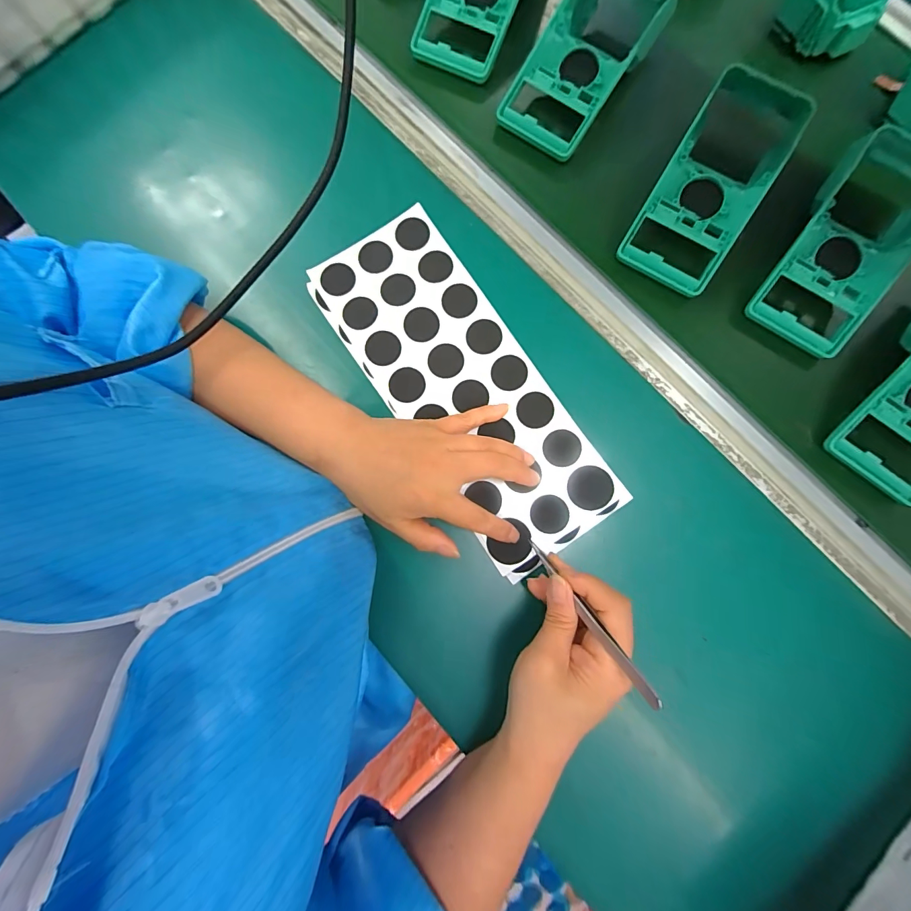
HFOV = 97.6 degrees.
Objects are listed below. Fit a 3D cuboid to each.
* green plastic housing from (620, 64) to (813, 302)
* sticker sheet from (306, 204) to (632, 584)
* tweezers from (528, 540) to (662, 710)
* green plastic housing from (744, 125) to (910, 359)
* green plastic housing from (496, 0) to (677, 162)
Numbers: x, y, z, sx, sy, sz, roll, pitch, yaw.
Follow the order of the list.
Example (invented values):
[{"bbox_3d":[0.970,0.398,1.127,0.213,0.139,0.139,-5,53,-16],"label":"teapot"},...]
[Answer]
[{"bbox_3d":[0.226,-0.243,0.340,0.087,0.048,0.206,33,81,5],"label":"green plastic housing"},{"bbox_3d":[0.004,-0.059,0.327,0.118,0.005,0.305,-34,82,-3],"label":"sticker sheet"},{"bbox_3d":[0.079,0.097,0.251,0.007,0.129,0.009,-29,122,-5],"label":"tweezers"},{"bbox_3d":[0.331,-0.184,0.327,0.091,0.055,0.191,32,81,5],"label":"green plastic housing"},{"bbox_3d":[0.120,-0.369,0.363,0.091,0.050,0.185,35,82,6],"label":"green plastic housing"}]

